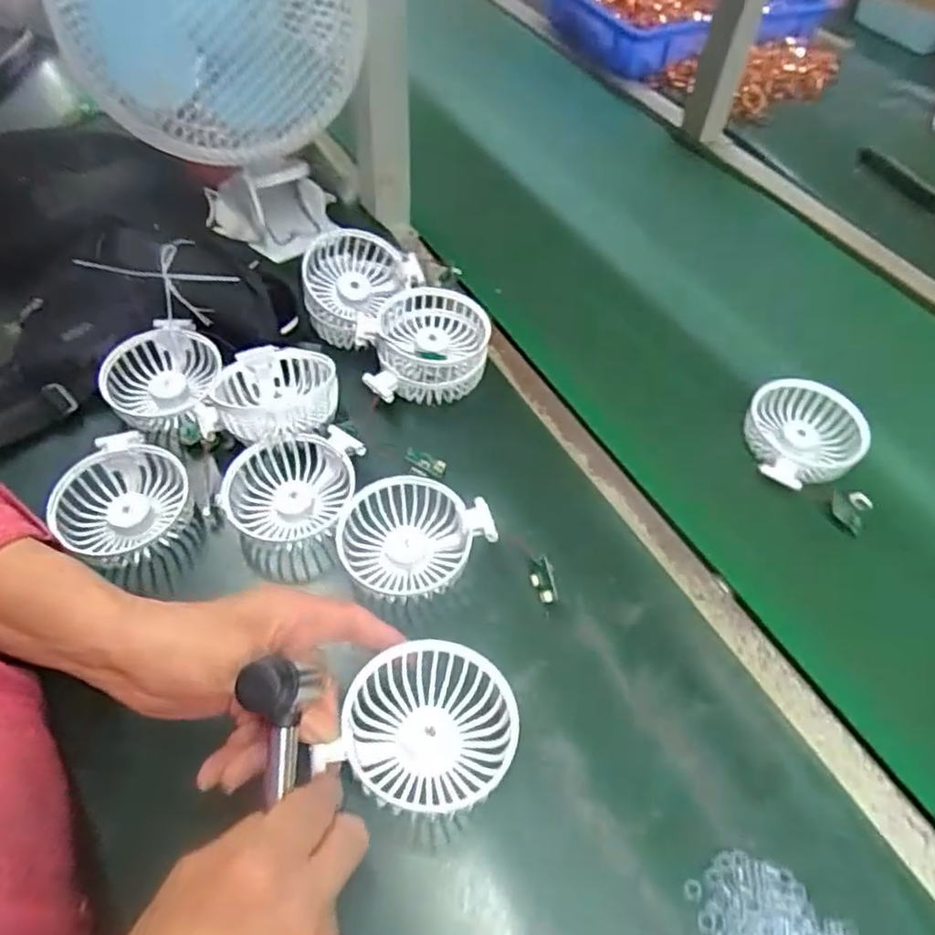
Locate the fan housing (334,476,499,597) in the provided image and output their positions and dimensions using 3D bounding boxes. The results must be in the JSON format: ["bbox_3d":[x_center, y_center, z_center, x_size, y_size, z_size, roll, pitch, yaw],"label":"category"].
[{"bbox_3d":[-0.039,0.046,0.467,0.098,0.035,0.076,-23,57,-17],"label":"fan housing"}]

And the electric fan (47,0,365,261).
[{"bbox_3d":[-0.192,-0.319,0.551,0.209,0.313,0.128,-10,54,-8],"label":"electric fan"}]

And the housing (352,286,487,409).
[{"bbox_3d":[-0.035,-0.096,0.556,0.100,0.064,0.087,-5,54,-4],"label":"housing"}]

